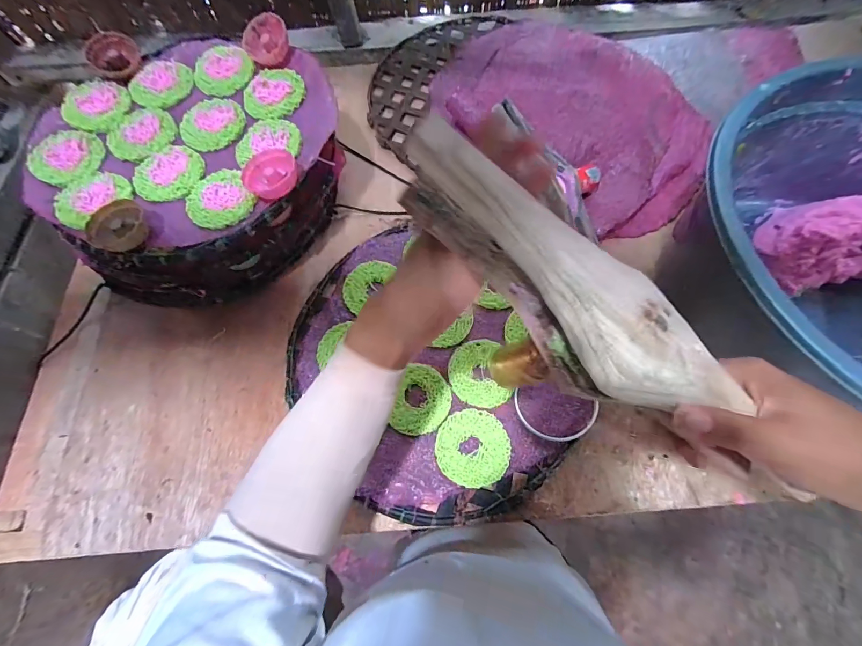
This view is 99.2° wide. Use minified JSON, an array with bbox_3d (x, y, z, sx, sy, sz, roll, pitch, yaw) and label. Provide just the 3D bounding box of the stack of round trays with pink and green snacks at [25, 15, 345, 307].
[{"bbox_3d":[-0.303,-0.209,0.491,0.358,0.122,0.350,3,69,3],"label":"stack of round trays with pink and green snacks"}]

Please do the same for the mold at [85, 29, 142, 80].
[{"bbox_3d":[-0.423,-0.359,0.489,0.061,0.031,0.066,-35,71,-11],"label":"mold"}]

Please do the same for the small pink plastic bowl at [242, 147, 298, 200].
[{"bbox_3d":[-0.182,-0.170,0.414,0.050,0.023,0.056,32,73,13],"label":"small pink plastic bowl"}]

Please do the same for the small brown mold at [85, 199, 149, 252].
[{"bbox_3d":[-0.337,-0.104,0.397,0.049,0.026,0.057,42,75,16],"label":"small brown mold"}]

